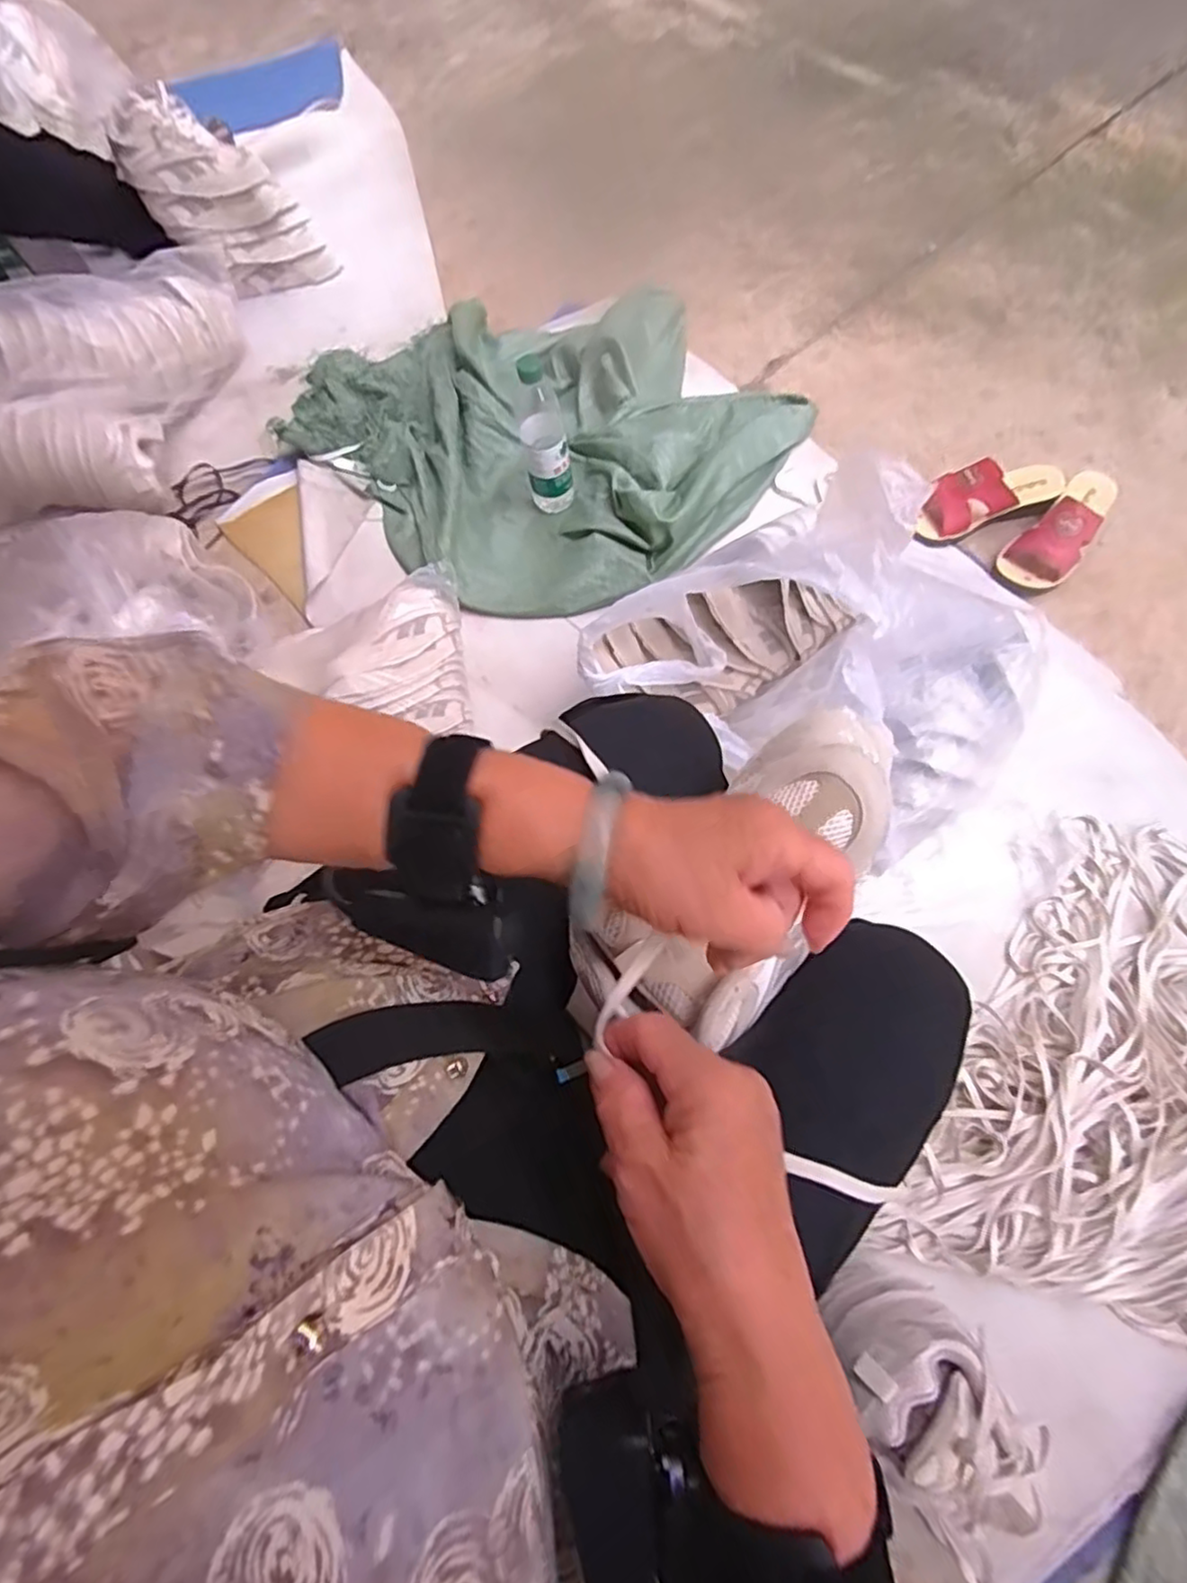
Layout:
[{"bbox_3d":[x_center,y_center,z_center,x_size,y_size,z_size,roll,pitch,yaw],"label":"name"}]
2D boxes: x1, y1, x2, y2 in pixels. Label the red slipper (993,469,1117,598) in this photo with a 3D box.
[{"bbox_3d":[0.655,-0.362,0.932,0.215,0.068,0.087,-41,74,-13],"label":"red slipper"}]

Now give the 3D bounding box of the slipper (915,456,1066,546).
[{"bbox_3d":[0.561,-0.422,0.962,0.222,0.066,0.086,-19,70,-6],"label":"slipper"}]

